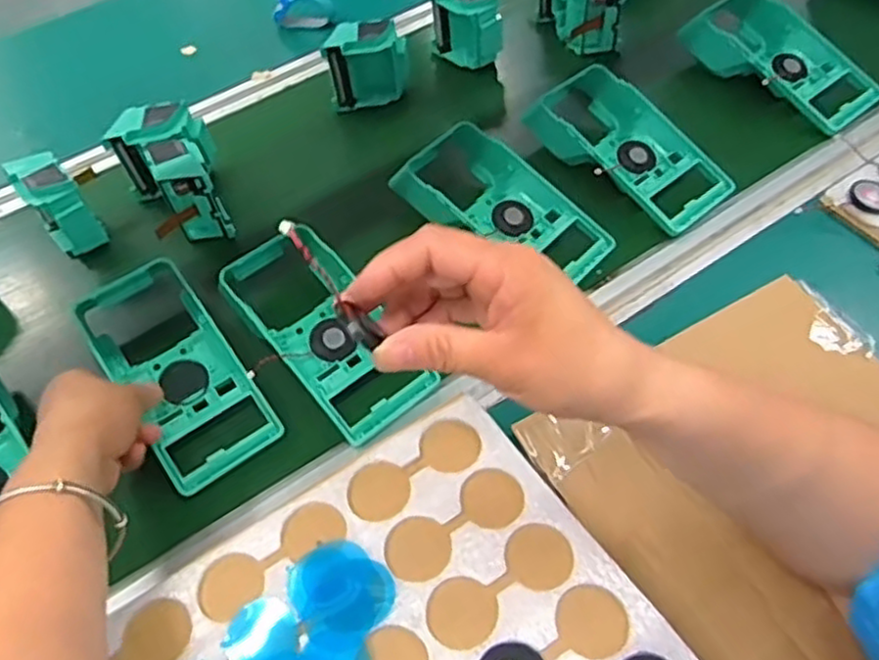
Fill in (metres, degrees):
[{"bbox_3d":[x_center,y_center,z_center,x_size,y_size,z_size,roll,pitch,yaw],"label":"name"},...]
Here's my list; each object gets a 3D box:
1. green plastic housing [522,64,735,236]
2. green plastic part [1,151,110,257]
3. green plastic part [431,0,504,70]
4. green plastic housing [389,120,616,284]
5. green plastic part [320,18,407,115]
[{"bbox_3d":[0.163,-0.158,0.620,0.090,0.067,0.185,-37,60,-22],"label":"green plastic housing"},{"bbox_3d":[-0.332,-0.107,0.608,0.045,0.080,0.072,-35,59,-20],"label":"green plastic part"},{"bbox_3d":[0.027,-0.316,0.721,0.042,0.072,0.080,-35,59,-20],"label":"green plastic part"},{"bbox_3d":[0.051,-0.103,0.573,0.097,0.047,0.180,-38,60,-22],"label":"green plastic housing"},{"bbox_3d":[-0.072,-0.265,0.692,0.076,0.075,0.040,-10,53,-4],"label":"green plastic part"}]

